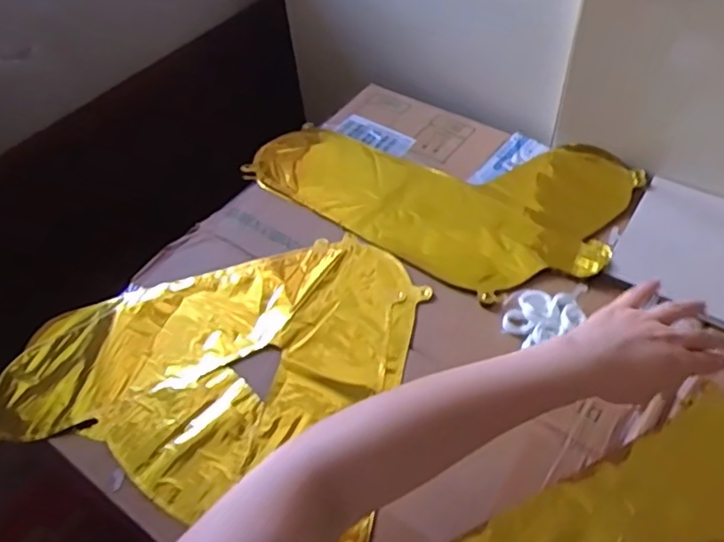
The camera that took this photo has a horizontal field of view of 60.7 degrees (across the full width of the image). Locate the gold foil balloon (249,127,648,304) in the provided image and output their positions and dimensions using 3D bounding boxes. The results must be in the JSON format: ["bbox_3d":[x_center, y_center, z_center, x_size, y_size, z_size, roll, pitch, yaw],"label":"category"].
[{"bbox_3d":[0.075,-0.099,0.691,0.402,0.014,0.229,22,56,22],"label":"gold foil balloon"}]

